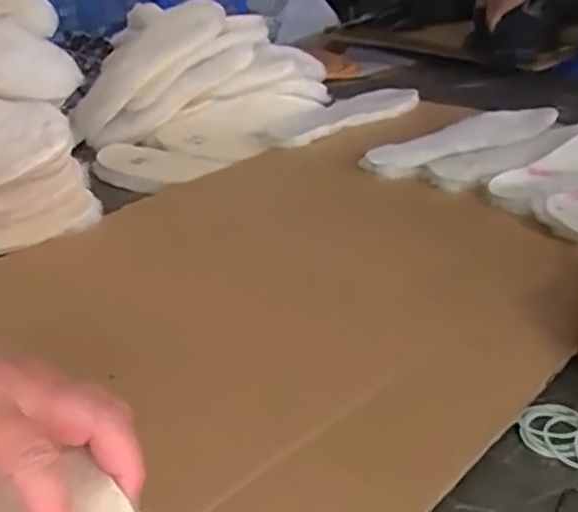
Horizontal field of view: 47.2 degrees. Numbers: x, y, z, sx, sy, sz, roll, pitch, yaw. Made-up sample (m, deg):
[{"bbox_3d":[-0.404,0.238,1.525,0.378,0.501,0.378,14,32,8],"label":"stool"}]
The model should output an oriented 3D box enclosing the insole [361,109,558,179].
[{"bbox_3d":[0.227,-0.149,0.865,0.271,0.033,0.117,-24,33,-33],"label":"insole"}]

